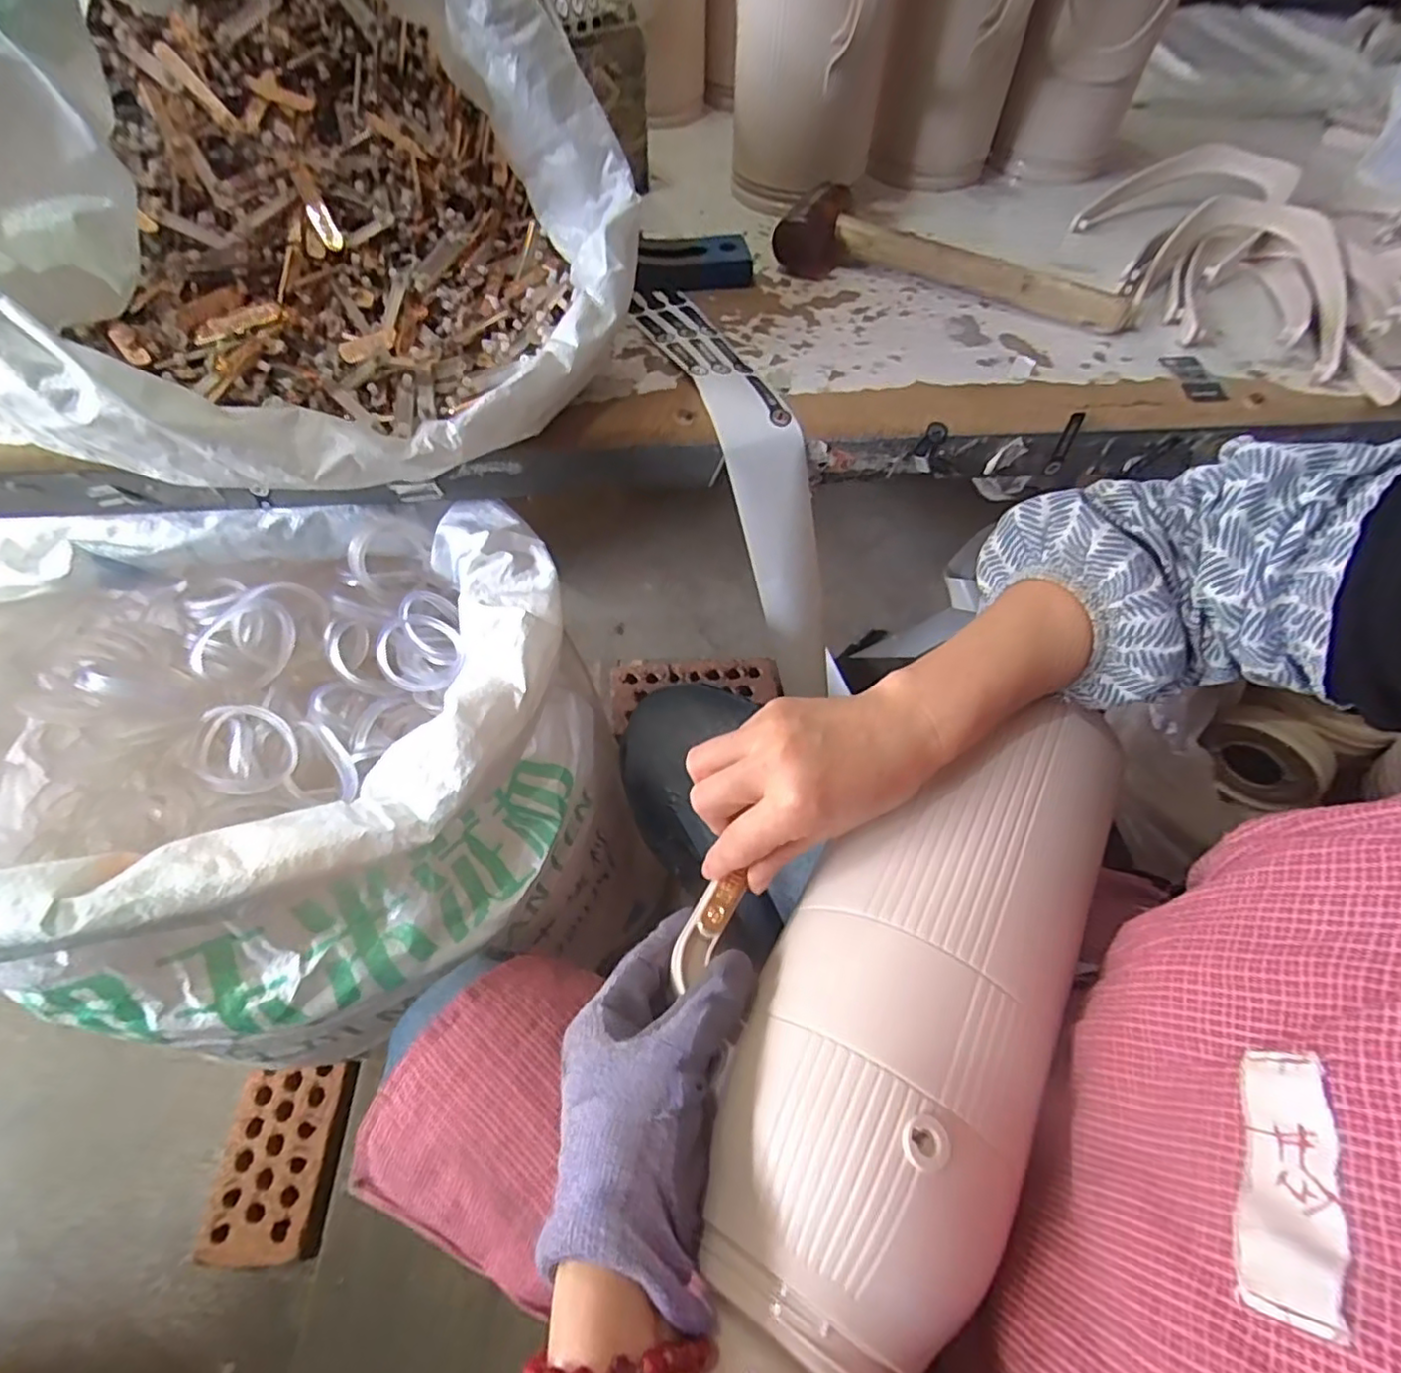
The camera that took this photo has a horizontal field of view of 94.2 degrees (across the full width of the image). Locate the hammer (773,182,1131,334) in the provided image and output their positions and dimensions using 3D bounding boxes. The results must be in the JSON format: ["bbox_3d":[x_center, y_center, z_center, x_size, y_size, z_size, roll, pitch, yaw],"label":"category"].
[{"bbox_3d":[0.205,-0.346,0.538,0.285,0.043,0.081,27,60,13],"label":"hammer"}]

